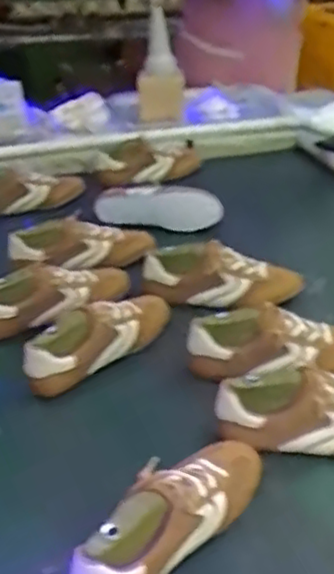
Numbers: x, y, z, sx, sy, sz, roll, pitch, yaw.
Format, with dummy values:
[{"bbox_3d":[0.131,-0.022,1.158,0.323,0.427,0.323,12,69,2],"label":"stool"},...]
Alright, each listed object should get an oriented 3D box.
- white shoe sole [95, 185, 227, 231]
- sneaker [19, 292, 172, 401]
[{"bbox_3d":[-0.015,-0.149,1.286,0.233,0.080,0.021,5,28,0],"label":"white shoe sole"},{"bbox_3d":[-0.092,0.061,0.934,0.226,0.081,0.072,-33,44,-31],"label":"sneaker"}]

